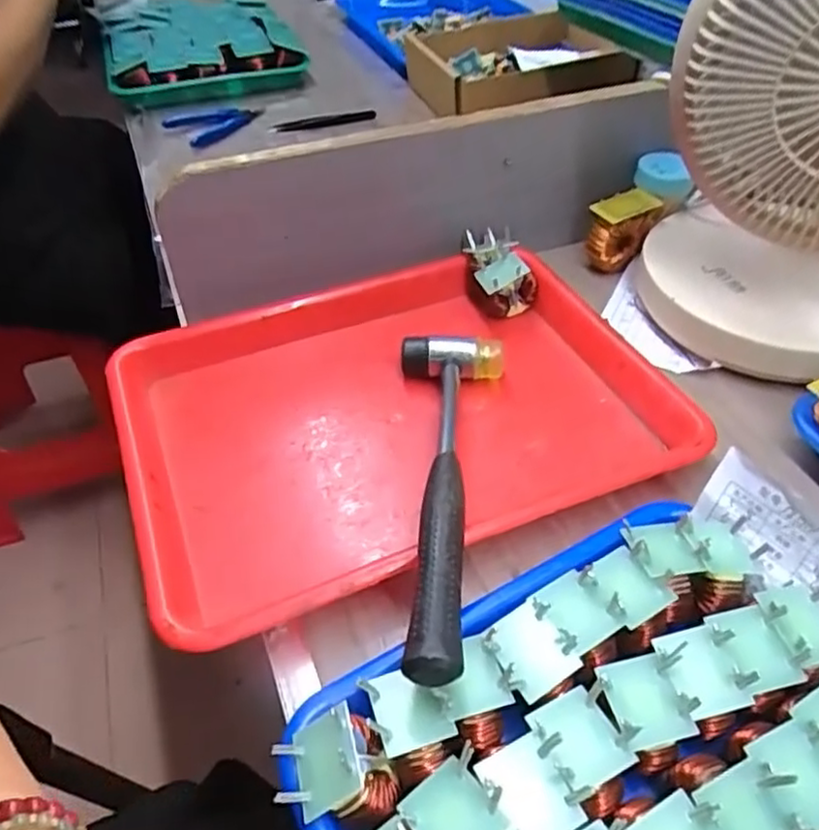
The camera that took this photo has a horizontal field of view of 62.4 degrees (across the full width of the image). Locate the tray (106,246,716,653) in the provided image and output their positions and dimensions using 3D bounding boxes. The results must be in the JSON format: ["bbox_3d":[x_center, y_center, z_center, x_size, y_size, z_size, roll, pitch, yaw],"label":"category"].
[{"bbox_3d":[-0.012,-0.004,0.449,0.334,0.039,0.250,-19,47,-14],"label":"tray"}]

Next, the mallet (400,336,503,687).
[{"bbox_3d":[0.019,0.029,0.369,0.067,0.038,0.258,1,32,5],"label":"mallet"}]

